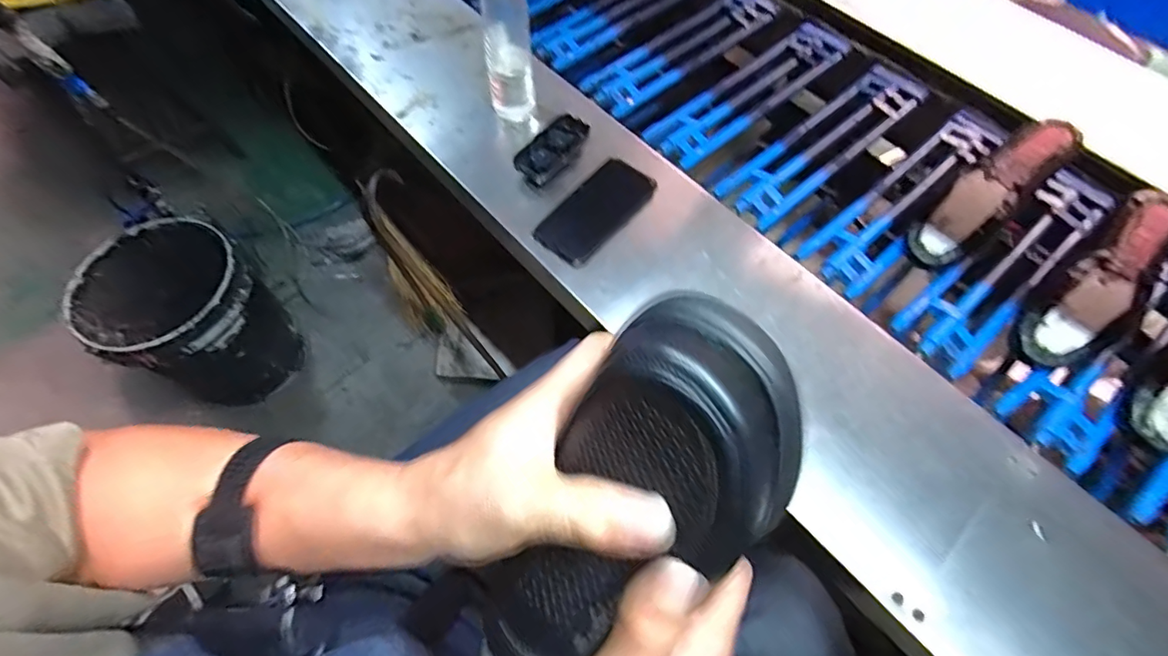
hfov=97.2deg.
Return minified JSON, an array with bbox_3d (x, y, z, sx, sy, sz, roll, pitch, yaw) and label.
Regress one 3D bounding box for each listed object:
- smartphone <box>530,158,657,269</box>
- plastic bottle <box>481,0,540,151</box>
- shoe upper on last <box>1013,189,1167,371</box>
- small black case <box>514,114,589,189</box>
[{"bbox_3d":[0.016,-0.147,0.648,0.153,0.007,0.074,-44,83,-9],"label":"smartphone"},{"bbox_3d":[-0.098,-0.354,0.651,0.062,0.248,0.073,-8,63,-3],"label":"plastic bottle"},{"bbox_3d":[0.605,-0.054,0.616,0.264,0.083,0.080,-41,69,-18],"label":"shoe upper on last"},{"bbox_3d":[-0.038,-0.236,0.683,0.051,0.031,0.116,38,70,18],"label":"small black case"}]

